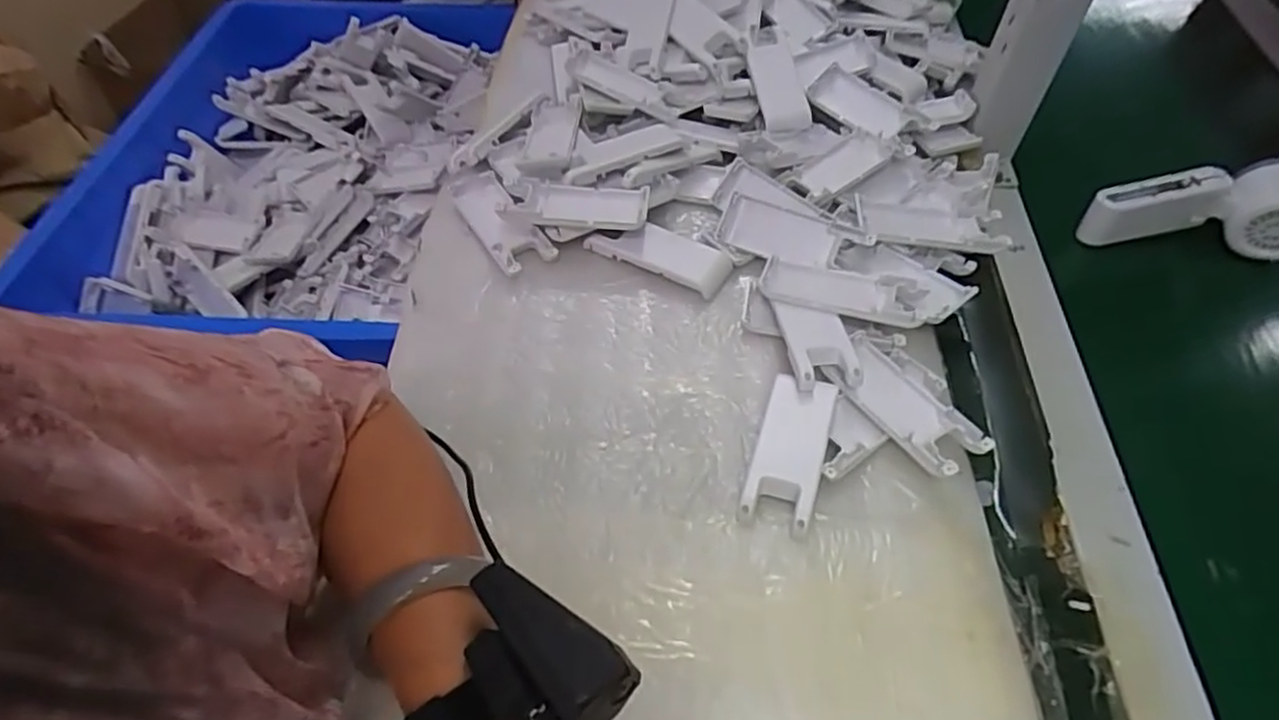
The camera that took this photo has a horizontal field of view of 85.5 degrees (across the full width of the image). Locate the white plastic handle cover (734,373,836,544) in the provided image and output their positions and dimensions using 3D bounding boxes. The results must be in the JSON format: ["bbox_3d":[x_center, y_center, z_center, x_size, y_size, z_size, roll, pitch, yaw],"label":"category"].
[{"bbox_3d":[0.087,0.050,0.397,0.039,0.014,0.095,16,55,11],"label":"white plastic handle cover"}]

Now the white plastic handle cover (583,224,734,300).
[{"bbox_3d":[0.015,-0.078,0.498,0.099,0.016,0.038,23,57,15],"label":"white plastic handle cover"}]

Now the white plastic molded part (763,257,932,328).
[{"bbox_3d":[0.133,-0.047,0.451,0.100,0.014,0.040,16,55,11],"label":"white plastic molded part"}]

